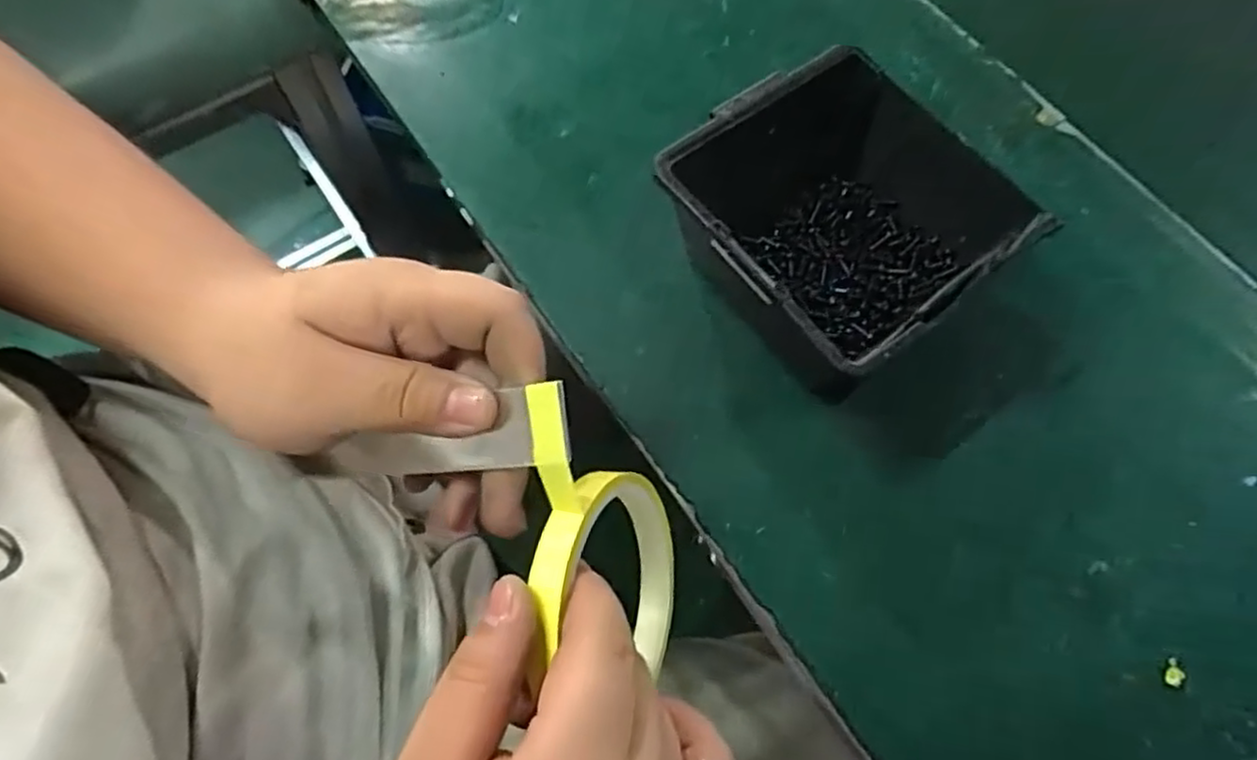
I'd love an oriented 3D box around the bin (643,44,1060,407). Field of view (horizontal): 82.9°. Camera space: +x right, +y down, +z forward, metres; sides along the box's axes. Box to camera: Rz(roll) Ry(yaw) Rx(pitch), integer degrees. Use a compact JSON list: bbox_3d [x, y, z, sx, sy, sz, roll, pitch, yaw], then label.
[{"bbox_3d":[0.092,-0.069,0.307,0.136,0.066,0.117,-39,74,-15],"label":"bin"}]

